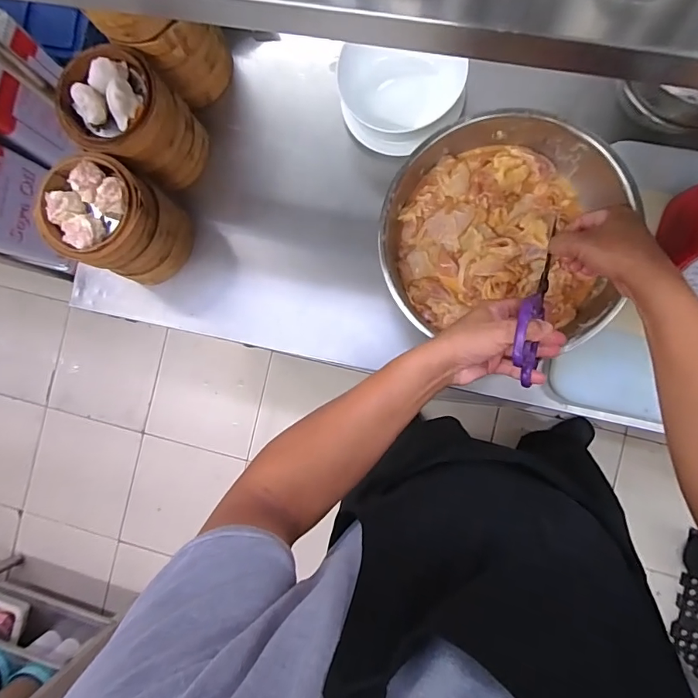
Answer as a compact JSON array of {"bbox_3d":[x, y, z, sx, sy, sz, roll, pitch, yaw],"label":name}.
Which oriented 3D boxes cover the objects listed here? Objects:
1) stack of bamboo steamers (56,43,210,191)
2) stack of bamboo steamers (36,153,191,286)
[{"bbox_3d":[-0.317,-0.340,0.690,0.140,0.180,0.136,34,93,7],"label":"stack of bamboo steamers"},{"bbox_3d":[-0.344,-0.193,0.687,0.144,0.176,0.136,39,93,6],"label":"stack of bamboo steamers"}]

